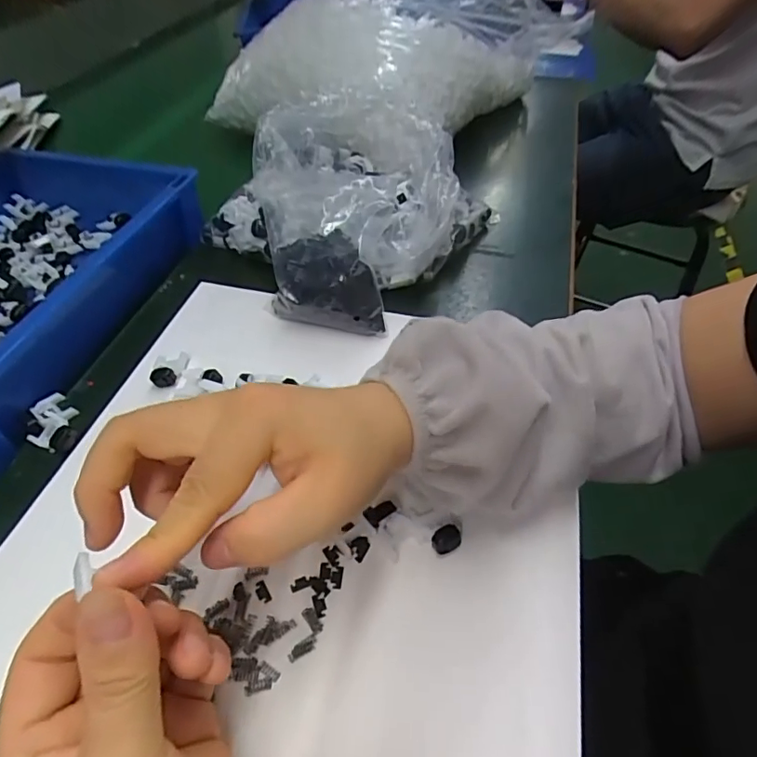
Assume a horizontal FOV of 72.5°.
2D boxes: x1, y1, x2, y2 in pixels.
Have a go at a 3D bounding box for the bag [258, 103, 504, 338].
[{"bbox_3d":[-0.024,-0.149,0.437,0.172,0.095,0.210,26,53,22],"label":"bag"}]

